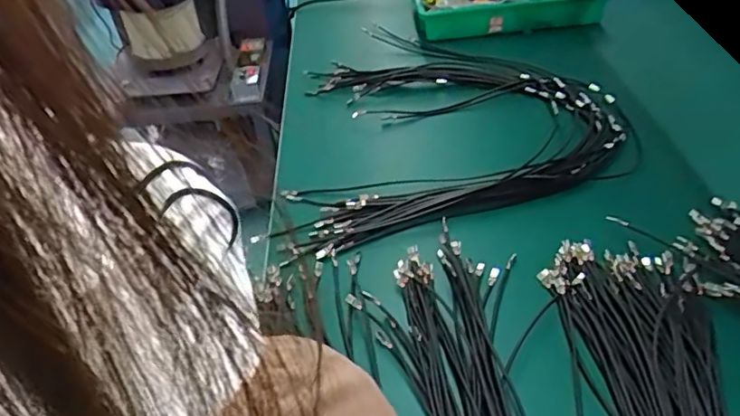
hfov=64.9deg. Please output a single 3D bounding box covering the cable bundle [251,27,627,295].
[{"bbox_3d":[0.036,-0.173,0.977,0.588,0.030,0.605,-20,41,-15],"label":"cable bundle"}]

